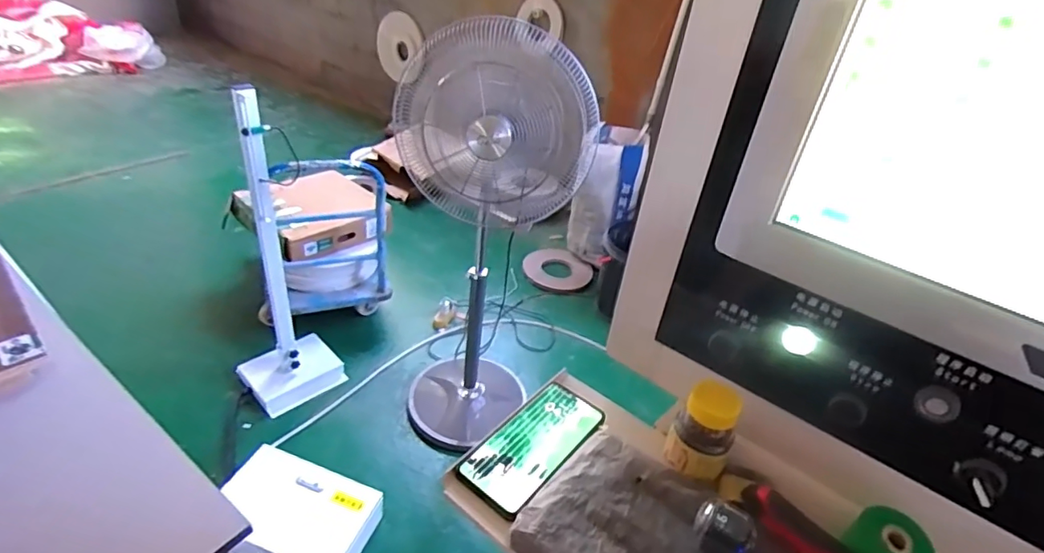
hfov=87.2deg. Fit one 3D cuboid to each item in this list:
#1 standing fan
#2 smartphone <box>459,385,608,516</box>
[{"bbox_3d":[-0.121,-0.017,1.604,0.453,1.321,0.334,-7,38,-19],"label":"standing fan"},{"bbox_3d":[0.016,0.171,0.567,0.079,0.014,0.160,30,41,29],"label":"smartphone"}]

